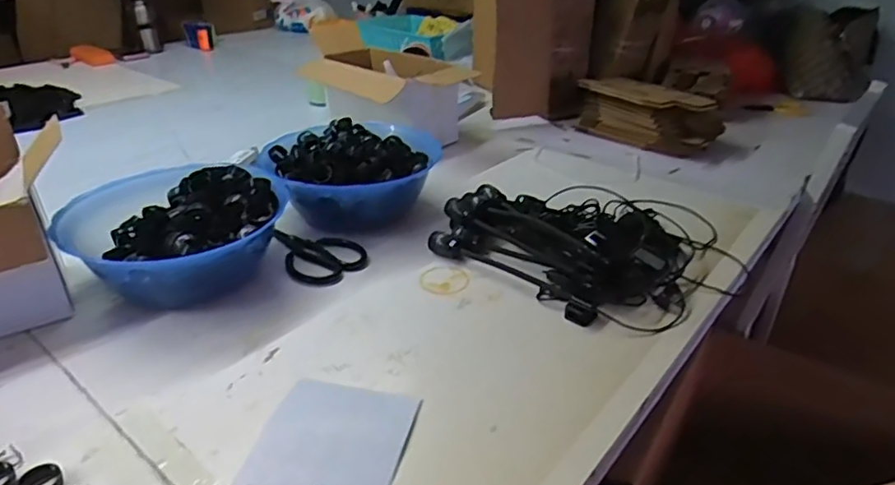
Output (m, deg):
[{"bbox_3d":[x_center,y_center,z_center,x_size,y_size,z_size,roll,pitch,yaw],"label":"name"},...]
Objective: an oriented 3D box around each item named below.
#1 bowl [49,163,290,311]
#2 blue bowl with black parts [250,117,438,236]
[{"bbox_3d":[-0.297,-0.006,0.669,0.201,0.096,0.200,1,30,0],"label":"bowl"},{"bbox_3d":[-0.133,-0.096,0.821,0.231,0.100,0.196,-1,31,-4],"label":"blue bowl with black parts"}]

